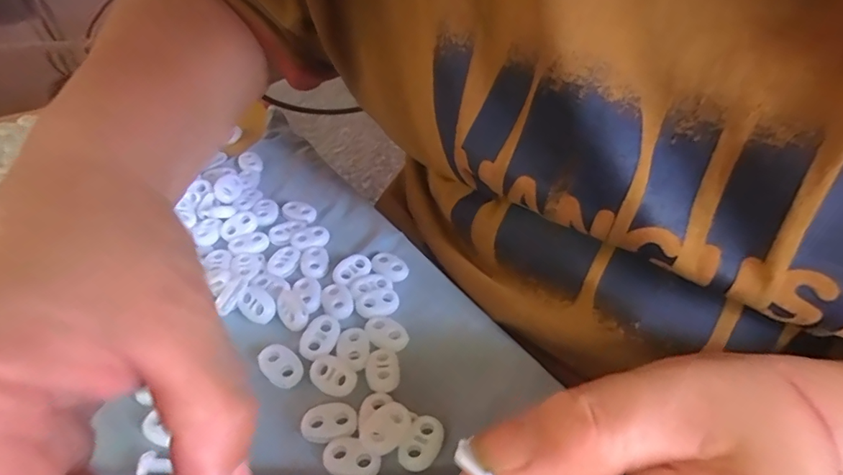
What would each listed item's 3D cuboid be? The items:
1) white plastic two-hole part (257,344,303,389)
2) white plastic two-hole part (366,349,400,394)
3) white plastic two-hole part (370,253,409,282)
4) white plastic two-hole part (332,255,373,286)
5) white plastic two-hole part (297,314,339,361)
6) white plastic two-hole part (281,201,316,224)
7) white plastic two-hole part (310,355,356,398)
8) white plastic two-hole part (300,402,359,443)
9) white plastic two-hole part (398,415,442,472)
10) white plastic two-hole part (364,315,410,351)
[{"bbox_3d":[-0.063,0.056,0.209,0.020,0.004,0.015,32,50,29],"label":"white plastic two-hole part"},{"bbox_3d":[-0.017,0.058,0.209,0.014,0.004,0.021,-3,42,-6],"label":"white plastic two-hole part"},{"bbox_3d":[-0.018,0.015,0.257,0.022,0.004,0.015,25,47,24],"label":"white plastic two-hole part"},{"bbox_3d":[-0.037,0.016,0.253,0.023,0.004,0.013,-31,52,-32],"label":"white plastic two-hole part"},{"bbox_3d":[-0.048,0.046,0.219,0.015,0.004,0.022,16,43,14],"label":"white plastic two-hole part"},{"bbox_3d":[-0.077,-0.016,0.292,0.022,0.004,0.015,16,44,15],"label":"white plastic two-hole part"},{"bbox_3d":[-0.039,0.059,0.205,0.021,0.004,0.016,30,49,28],"label":"white plastic two-hole part"},{"bbox_3d":[-0.037,0.074,0.191,0.022,0.004,0.015,-5,42,-8],"label":"white plastic two-hole part"},{"bbox_3d":[0.000,0.081,0.186,0.014,0.004,0.022,21,45,19],"label":"white plastic two-hole part"},{"bbox_3d":[-0.017,0.044,0.223,0.022,0.004,0.016,31,49,28],"label":"white plastic two-hole part"}]

